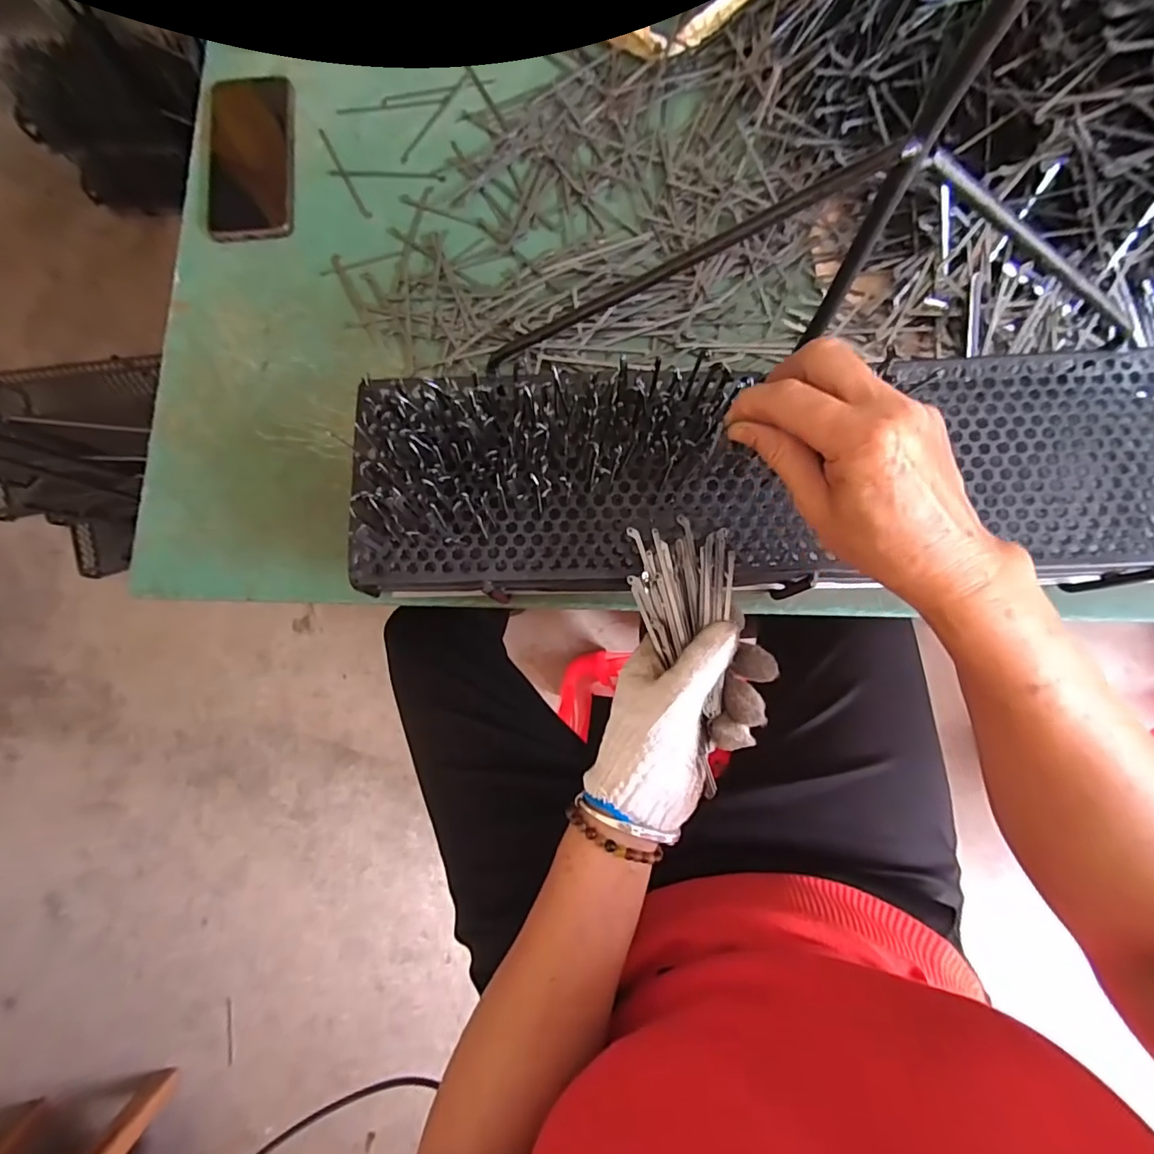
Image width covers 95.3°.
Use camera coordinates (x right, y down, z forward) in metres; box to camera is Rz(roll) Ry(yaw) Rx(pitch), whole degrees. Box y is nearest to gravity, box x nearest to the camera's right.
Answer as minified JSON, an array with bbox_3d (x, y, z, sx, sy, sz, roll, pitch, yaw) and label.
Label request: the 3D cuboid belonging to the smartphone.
[{"bbox_3d":[-0.305,-0.395,0.494,0.079,0.008,0.172,-5,83,3],"label":"smartphone"}]

